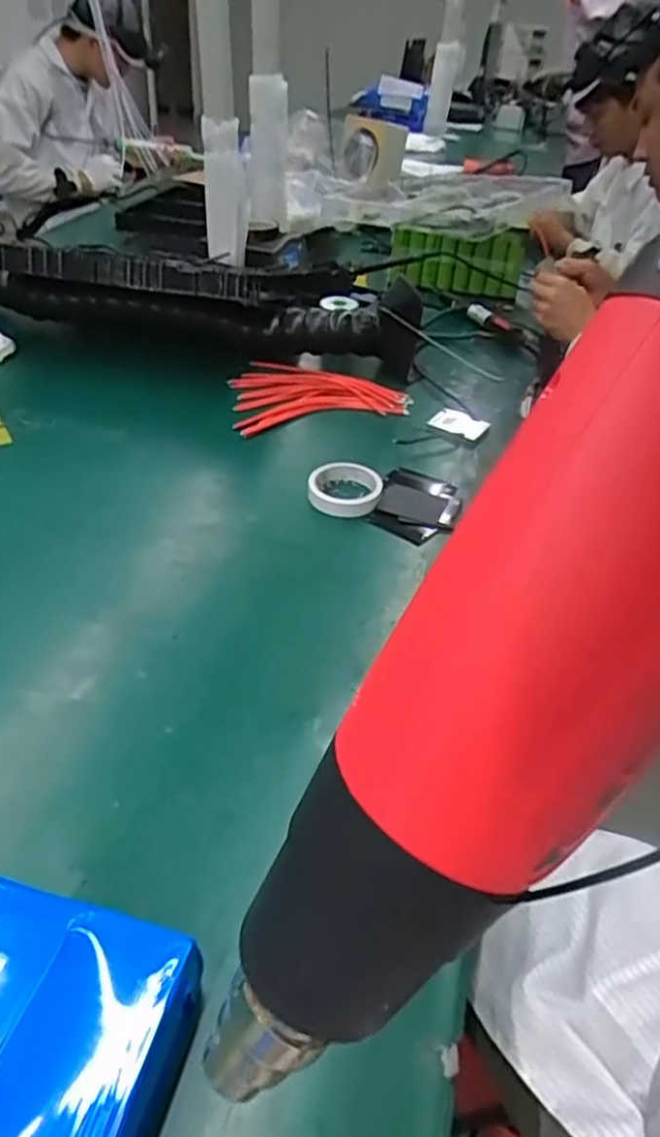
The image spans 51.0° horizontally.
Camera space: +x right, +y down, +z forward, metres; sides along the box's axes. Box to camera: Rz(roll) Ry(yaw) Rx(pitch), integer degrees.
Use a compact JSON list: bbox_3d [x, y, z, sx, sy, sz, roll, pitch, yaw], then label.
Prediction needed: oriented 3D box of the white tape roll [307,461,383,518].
[{"bbox_3d":[0.020,-0.105,0.887,0.091,0.022,0.090,3,39,-2],"label":"white tape roll"}]

